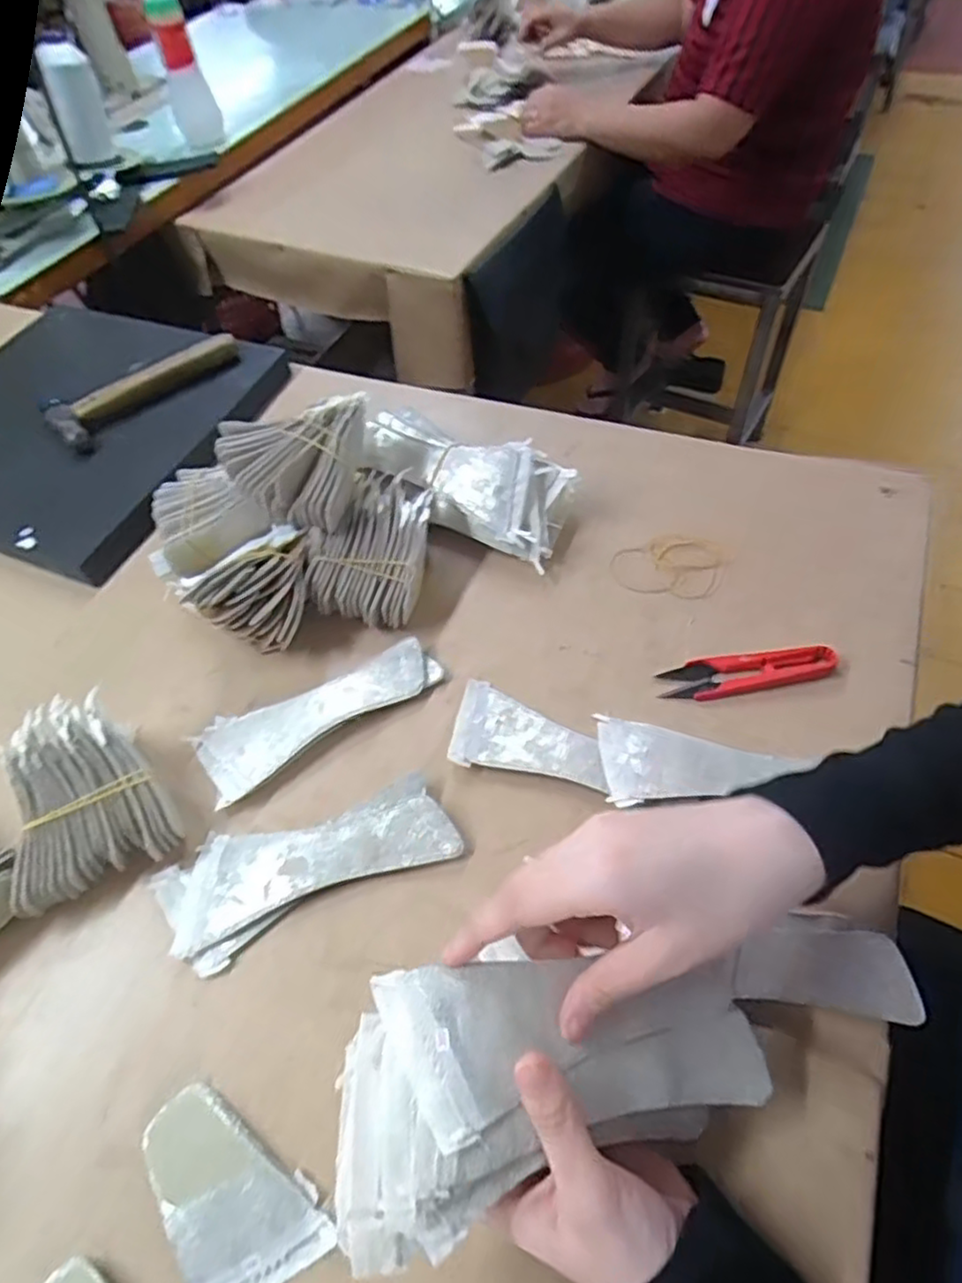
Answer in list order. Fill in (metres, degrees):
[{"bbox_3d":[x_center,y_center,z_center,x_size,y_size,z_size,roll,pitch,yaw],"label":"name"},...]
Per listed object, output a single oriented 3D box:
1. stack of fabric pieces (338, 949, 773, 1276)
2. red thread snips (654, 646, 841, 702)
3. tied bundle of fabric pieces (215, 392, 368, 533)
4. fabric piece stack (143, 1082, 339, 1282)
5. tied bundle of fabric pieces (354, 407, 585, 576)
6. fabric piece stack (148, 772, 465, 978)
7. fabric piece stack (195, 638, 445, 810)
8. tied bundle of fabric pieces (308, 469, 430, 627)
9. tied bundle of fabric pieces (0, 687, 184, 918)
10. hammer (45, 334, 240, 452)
[{"bbox_3d":[0.037,0.180,0.290,0.185,0.030,0.089,3,51,-19],"label":"stack of fabric pieces"},{"bbox_3d":[0.181,0.021,0.473,0.113,0.013,0.027,-4,54,1],"label":"red thread snips"},{"bbox_3d":[-0.143,-0.132,0.517,0.109,0.055,0.084,4,54,7],"label":"tied bundle of fabric pieces"},{"bbox_3d":[-0.119,0.256,0.326,0.060,0.009,0.096,-37,60,-22],"label":"fabric piece stack"},{"bbox_3d":[-0.012,-0.129,0.566,0.175,0.065,0.075,28,60,22],"label":"tied bundle of fabric pieces"},{"bbox_3d":[-0.103,0.130,0.415,0.173,0.013,0.069,-19,55,-11],"label":"fabric piece stack"},{"bbox_3d":[-0.112,0.043,0.480,0.165,0.012,0.063,-30,58,-18],"label":"fabric piece stack"},{"bbox_3d":[-0.076,-0.075,0.535,0.078,0.057,0.119,9,55,10],"label":"tied bundle of fabric pieces"},{"bbox_3d":[-0.238,0.092,0.422,0.086,0.056,0.103,-22,56,-12],"label":"tied bundle of fabric pieces"},{"bbox_3d":[-0.324,-0.248,0.676,0.062,0.034,0.187,34,63,25],"label":"hammer"}]

